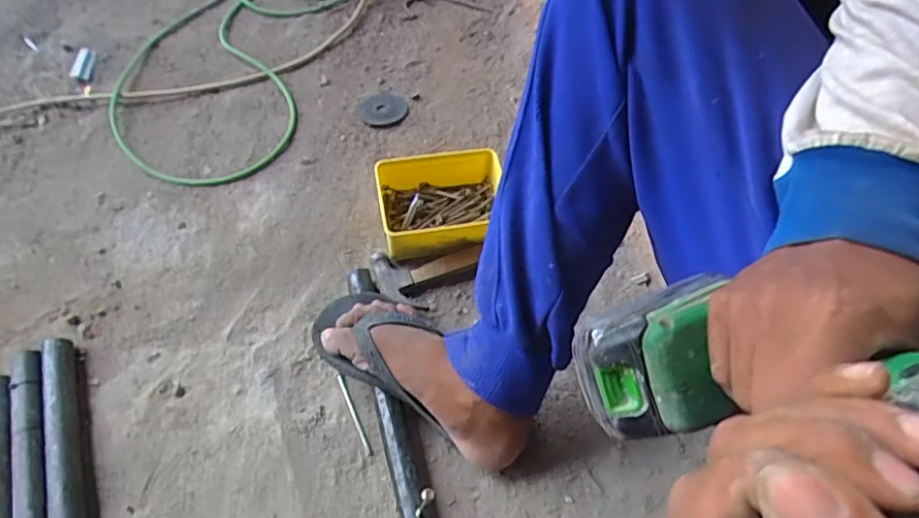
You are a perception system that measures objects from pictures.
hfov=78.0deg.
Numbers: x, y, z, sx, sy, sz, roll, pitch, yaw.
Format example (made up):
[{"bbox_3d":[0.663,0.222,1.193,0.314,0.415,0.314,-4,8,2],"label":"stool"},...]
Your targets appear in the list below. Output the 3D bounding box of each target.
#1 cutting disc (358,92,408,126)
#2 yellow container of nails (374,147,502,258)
[{"bbox_3d":[-0.119,-0.228,0.863,0.066,0.005,0.074,38,64,18],"label":"cutting disc"},{"bbox_3d":[-0.019,-0.070,0.715,0.159,0.066,0.111,-11,56,-6],"label":"yellow container of nails"}]

